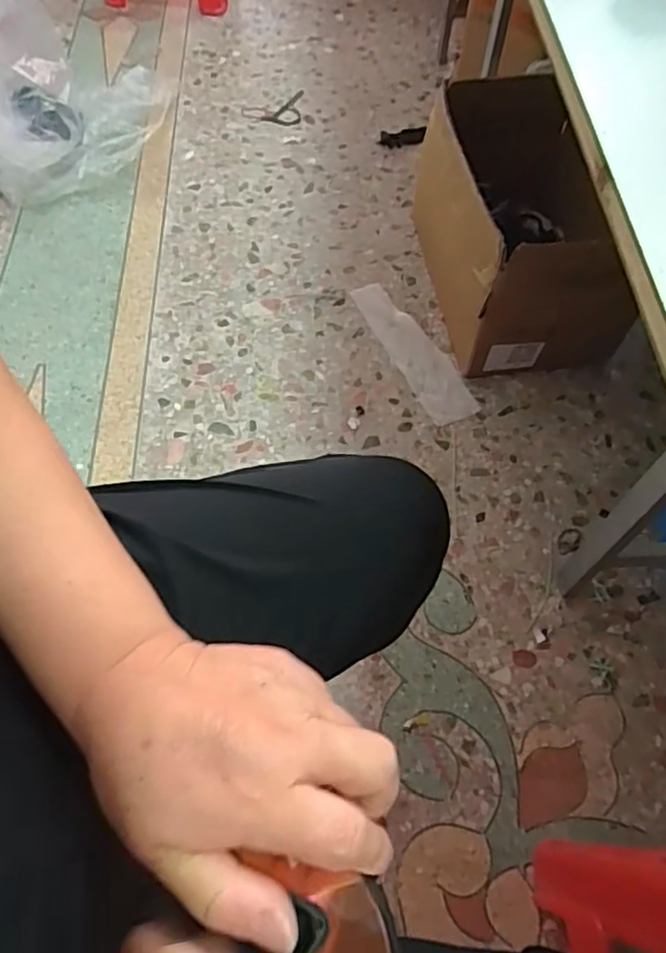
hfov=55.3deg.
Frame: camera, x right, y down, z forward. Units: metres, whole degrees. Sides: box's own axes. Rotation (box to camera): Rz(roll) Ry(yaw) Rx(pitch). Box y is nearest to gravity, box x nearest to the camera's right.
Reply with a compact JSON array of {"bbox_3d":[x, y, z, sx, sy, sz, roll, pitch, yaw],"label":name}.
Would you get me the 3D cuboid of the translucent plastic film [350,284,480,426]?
[{"bbox_3d":[0.154,-0.254,1.250,0.103,0.007,0.363,-23,63,-14],"label":"translucent plastic film"}]

